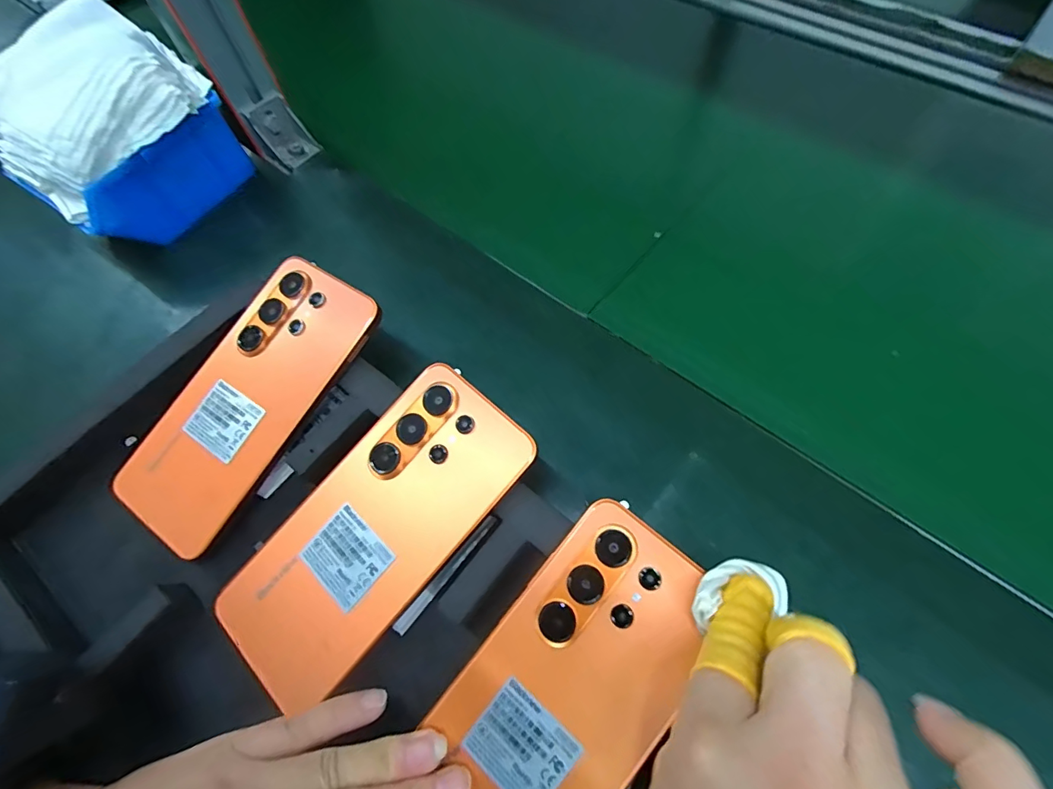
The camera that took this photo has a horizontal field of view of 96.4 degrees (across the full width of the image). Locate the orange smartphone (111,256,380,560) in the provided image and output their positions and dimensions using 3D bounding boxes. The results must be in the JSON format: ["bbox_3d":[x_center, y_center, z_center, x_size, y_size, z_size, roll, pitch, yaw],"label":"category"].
[{"bbox_3d":[-0.158,0.002,0.268,0.076,0.010,0.167,33,83,18],"label":"orange smartphone"}]

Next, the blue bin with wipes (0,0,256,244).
[{"bbox_3d":[-0.294,-0.183,0.341,0.107,0.106,0.136,39,71,19],"label":"blue bin with wipes"}]

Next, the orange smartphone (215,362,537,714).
[{"bbox_3d":[-0.074,0.064,0.232,0.075,0.008,0.163,40,83,21],"label":"orange smartphone"}]

